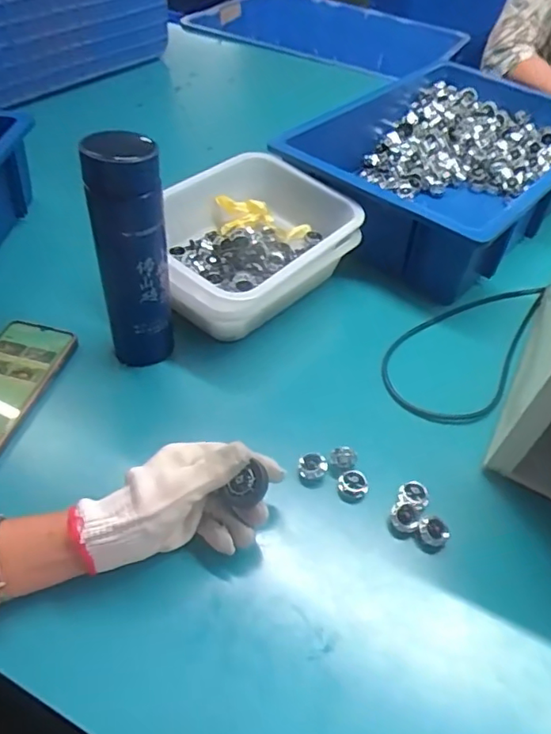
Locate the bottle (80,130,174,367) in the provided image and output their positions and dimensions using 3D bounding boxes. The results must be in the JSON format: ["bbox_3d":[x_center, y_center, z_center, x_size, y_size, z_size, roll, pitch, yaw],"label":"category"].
[{"bbox_3d":[-0.136,-0.106,0.550,0.063,0.222,0.071,-5,47,-10],"label":"bottle"}]

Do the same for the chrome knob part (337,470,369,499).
[{"bbox_3d":[0.068,0.104,0.503,0.023,0.012,0.023,3,47,-3],"label":"chrome knob part"}]

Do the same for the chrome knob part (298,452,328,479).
[{"bbox_3d":[0.034,0.090,0.513,0.025,0.014,0.021,4,46,-2],"label":"chrome knob part"}]

